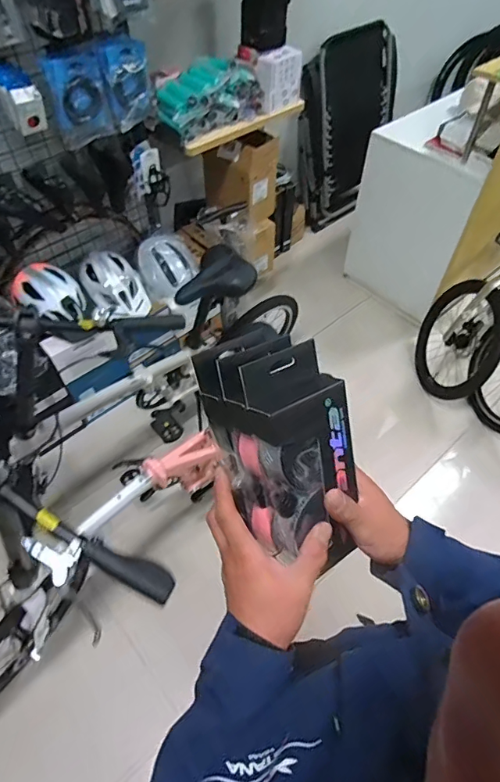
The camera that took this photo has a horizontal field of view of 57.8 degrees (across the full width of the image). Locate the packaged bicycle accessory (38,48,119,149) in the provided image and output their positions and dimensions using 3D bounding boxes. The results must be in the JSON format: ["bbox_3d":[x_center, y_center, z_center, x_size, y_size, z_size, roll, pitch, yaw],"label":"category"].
[{"bbox_3d":[-0.495,-0.846,1.325,0.163,0.227,0.068,-27,58,-20],"label":"packaged bicycle accessory"}]

